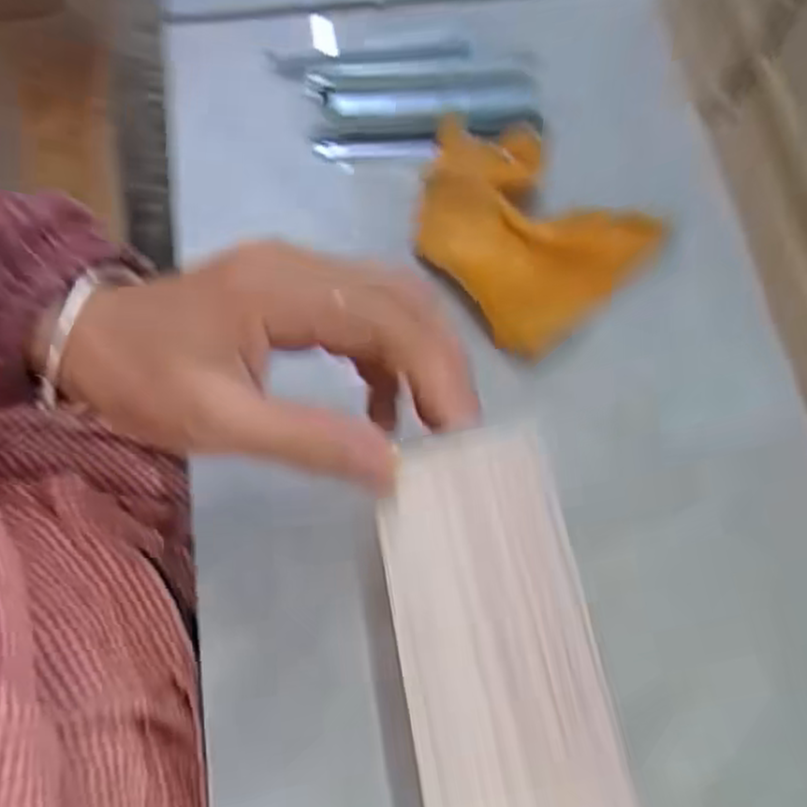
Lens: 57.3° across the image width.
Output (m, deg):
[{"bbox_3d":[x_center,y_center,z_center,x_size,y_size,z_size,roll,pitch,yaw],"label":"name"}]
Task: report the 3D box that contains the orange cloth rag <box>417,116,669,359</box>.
[{"bbox_3d":[0.056,-0.095,0.378,0.103,0.031,0.121,-38,74,-16],"label":"orange cloth rag"}]

